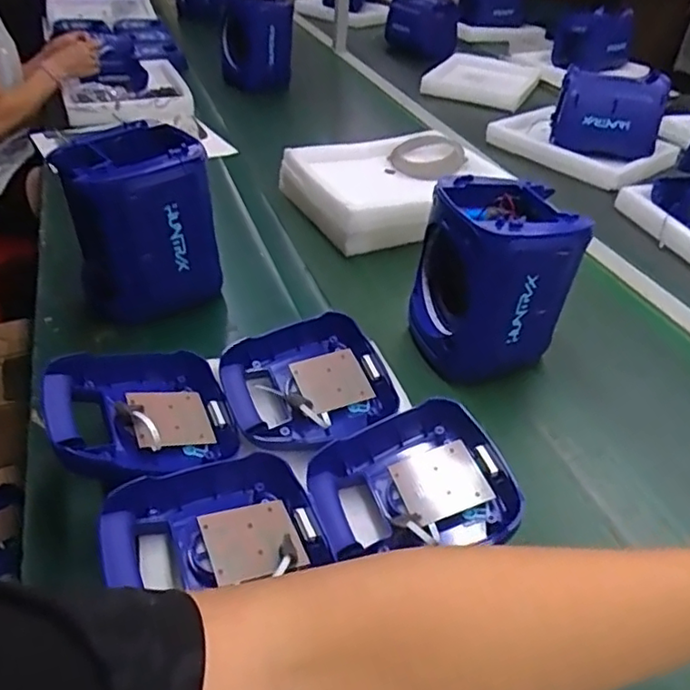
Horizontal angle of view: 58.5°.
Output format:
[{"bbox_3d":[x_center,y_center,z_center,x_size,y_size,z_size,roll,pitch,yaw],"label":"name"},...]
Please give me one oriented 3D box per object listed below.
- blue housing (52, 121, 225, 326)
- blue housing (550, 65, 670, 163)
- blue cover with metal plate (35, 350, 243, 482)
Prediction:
[{"bbox_3d":[-0.277,-0.154,0.832,0.150,0.231,0.153,-26,46,-34],"label":"blue housing"},{"bbox_3d":[0.605,-0.533,1.417,0.222,0.181,0.112,6,37,3],"label":"blue housing"},{"bbox_3d":[-0.198,0.069,0.612,0.170,0.077,0.160,-14,40,-22],"label":"blue cover with metal plate"}]

